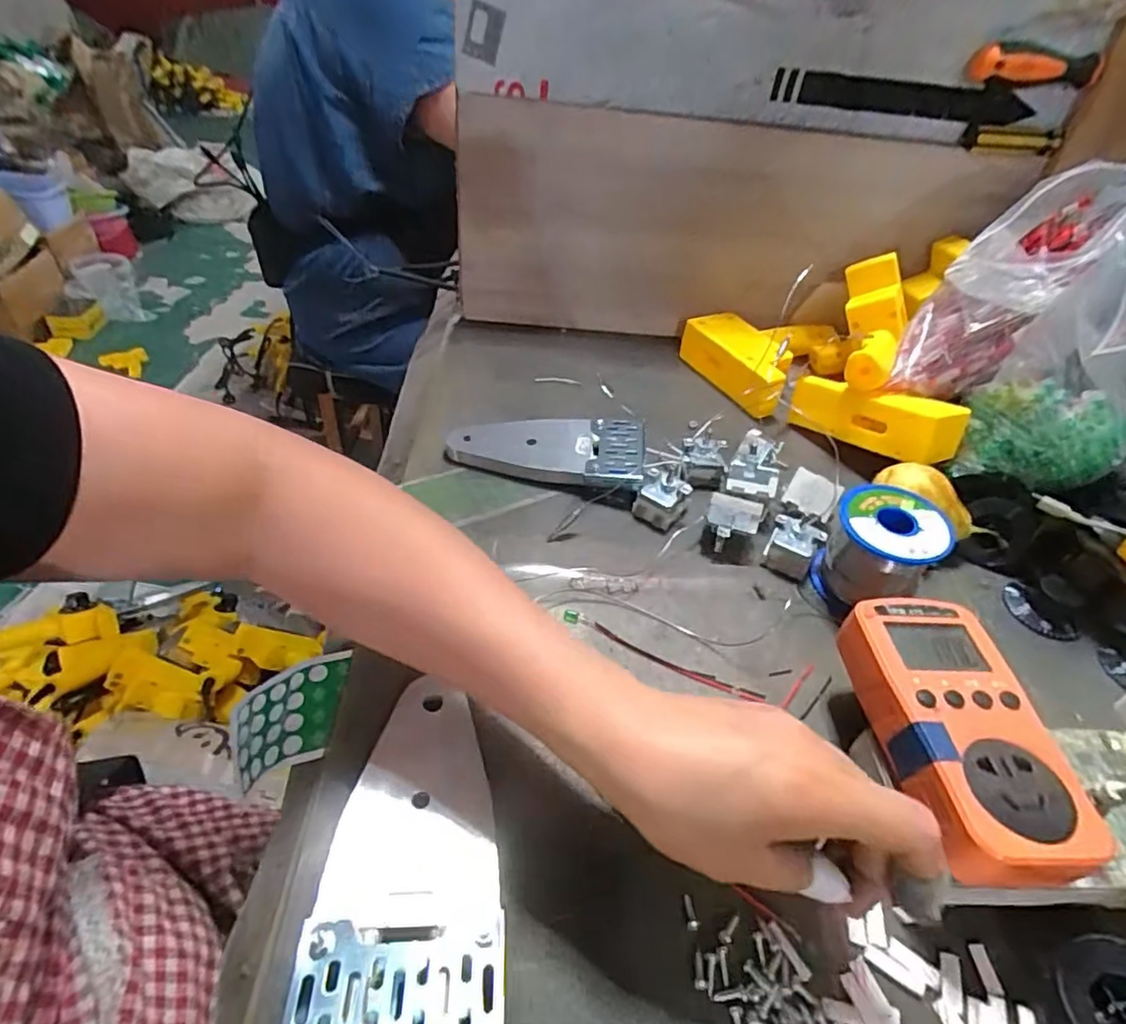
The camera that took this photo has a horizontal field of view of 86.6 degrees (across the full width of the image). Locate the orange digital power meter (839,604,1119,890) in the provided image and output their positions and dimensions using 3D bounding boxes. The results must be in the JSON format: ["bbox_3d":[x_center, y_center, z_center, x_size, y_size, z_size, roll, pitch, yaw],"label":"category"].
[{"bbox_3d":[0.182,0.098,0.278,0.070,0.023,0.126,4,42,-1],"label":"orange digital power meter"}]

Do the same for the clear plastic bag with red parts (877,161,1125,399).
[{"bbox_3d":[0.355,-0.192,0.478,0.231,0.086,0.072,-46,51,10],"label":"clear plastic bag with red parts"}]

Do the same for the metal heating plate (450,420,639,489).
[{"bbox_3d":[-0.013,-0.051,0.483,0.153,0.025,0.072,8,43,3],"label":"metal heating plate"}]

